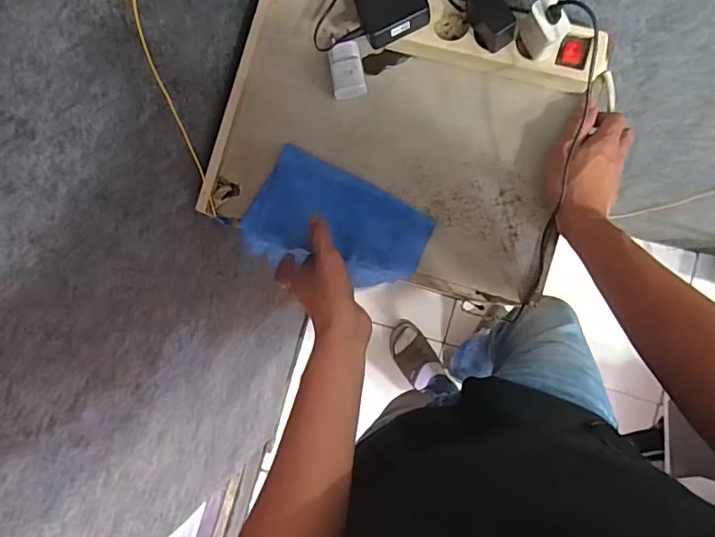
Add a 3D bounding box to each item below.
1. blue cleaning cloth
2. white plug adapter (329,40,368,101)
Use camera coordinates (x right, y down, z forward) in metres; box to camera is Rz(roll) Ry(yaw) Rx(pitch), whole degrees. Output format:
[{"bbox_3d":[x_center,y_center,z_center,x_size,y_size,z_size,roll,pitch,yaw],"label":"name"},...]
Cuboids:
[{"bbox_3d":[-0.023,-0.041,0.562,0.190,0.047,0.121,28,89,6],"label":"blue cleaning cloth"},{"bbox_3d":[-0.011,-0.222,0.556,0.036,0.017,0.060,-8,86,4],"label":"white plug adapter"}]

